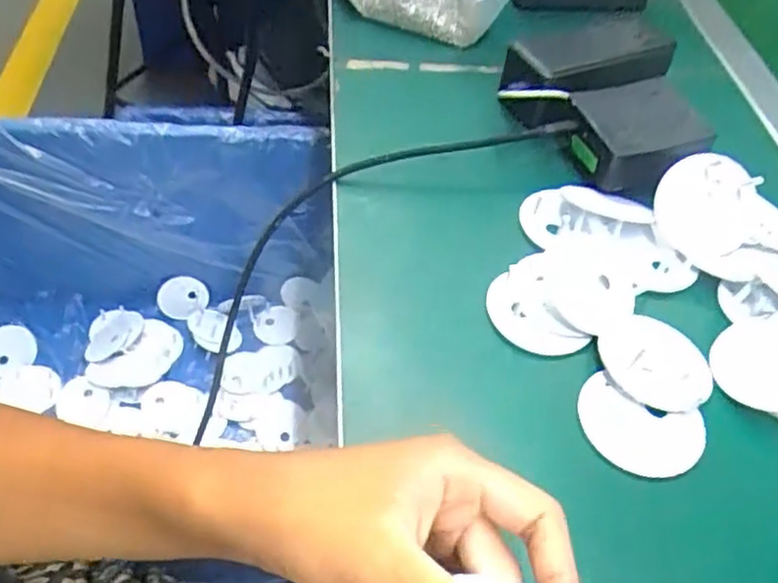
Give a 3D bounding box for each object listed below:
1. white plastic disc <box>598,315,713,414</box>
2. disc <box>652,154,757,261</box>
[{"bbox_3d":[0.149,0.037,0.373,0.061,0.010,0.056,3,47,-3],"label":"white plastic disc"},{"bbox_3d":[0.194,-0.052,0.419,0.057,0.060,0.008,1,17,9],"label":"disc"}]

